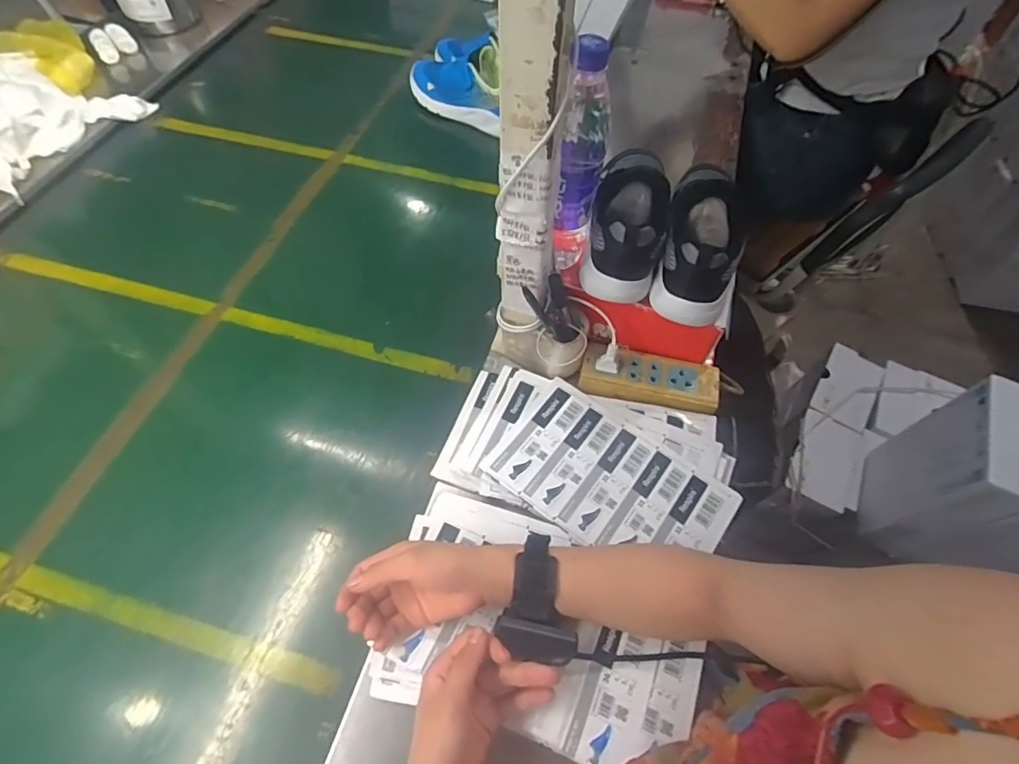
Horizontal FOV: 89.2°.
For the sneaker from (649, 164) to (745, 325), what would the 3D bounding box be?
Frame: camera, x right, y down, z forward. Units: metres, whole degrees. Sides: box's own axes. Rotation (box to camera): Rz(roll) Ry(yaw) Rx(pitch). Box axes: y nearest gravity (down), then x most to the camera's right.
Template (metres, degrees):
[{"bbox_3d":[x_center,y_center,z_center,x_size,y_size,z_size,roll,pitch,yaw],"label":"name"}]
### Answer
[{"bbox_3d":[0.201,-0.133,0.523,0.086,0.089,0.150,10,89,5],"label":"sneaker"}]

